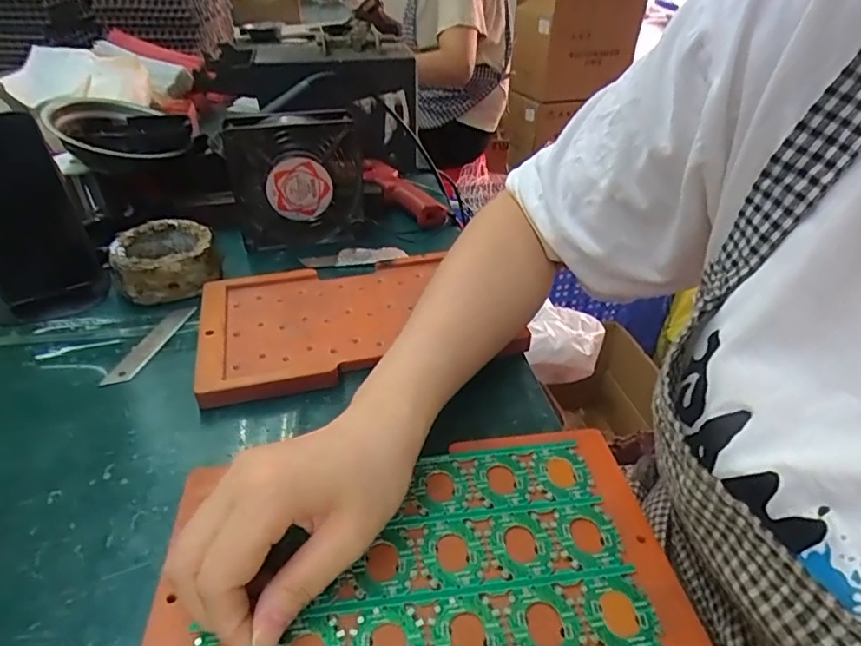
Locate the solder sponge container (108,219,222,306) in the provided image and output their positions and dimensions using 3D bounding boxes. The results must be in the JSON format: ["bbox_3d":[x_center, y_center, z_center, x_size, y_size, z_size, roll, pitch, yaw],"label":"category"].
[{"bbox_3d":[-0.232,-0.058,0.481,0.080,0.041,0.081,-16,39,-20],"label":"solder sponge container"}]

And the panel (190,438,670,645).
[{"bbox_3d":[-0.005,0.113,0.264,0.197,0.005,0.119,-5,37,-7],"label":"panel"}]

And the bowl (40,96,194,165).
[{"bbox_3d":[-0.309,-0.196,0.545,0.116,0.039,0.125,0,37,0],"label":"bowl"}]

